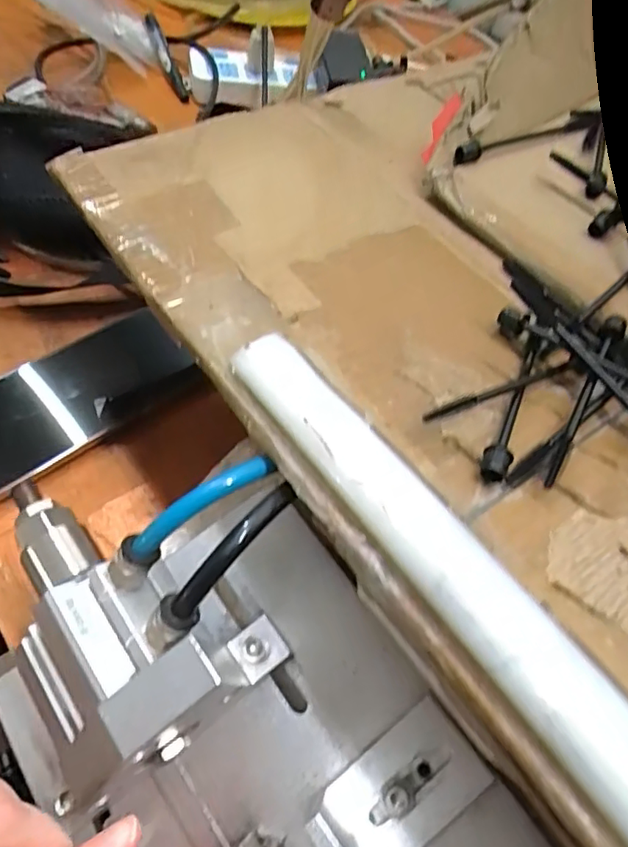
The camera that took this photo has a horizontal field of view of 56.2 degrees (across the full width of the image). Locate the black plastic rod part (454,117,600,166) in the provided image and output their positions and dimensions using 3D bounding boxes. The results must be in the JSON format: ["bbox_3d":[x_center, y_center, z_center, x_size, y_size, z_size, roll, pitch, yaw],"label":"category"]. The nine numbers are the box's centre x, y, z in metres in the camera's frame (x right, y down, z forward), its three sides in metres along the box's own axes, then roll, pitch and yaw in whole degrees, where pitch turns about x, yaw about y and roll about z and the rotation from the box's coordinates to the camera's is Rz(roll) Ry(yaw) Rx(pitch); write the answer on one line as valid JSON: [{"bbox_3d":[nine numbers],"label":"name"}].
[{"bbox_3d":[0.124,-0.165,0.342,0.098,0.010,0.010,-14,57,-22],"label":"black plastic rod part"}]

